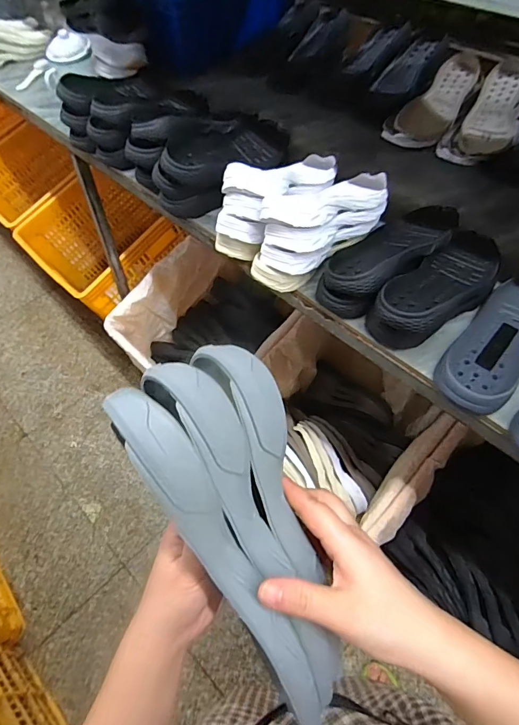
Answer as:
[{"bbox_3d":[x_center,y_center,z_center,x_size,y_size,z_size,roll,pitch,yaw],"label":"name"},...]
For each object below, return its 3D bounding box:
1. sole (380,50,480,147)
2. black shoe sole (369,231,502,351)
[{"bbox_3d":[0.399,-0.582,0.936,0.110,0.048,0.288,35,77,22],"label":"sole"},{"bbox_3d":[0.271,-0.119,0.615,0.279,0.060,0.106,-37,62,-24],"label":"black shoe sole"}]

